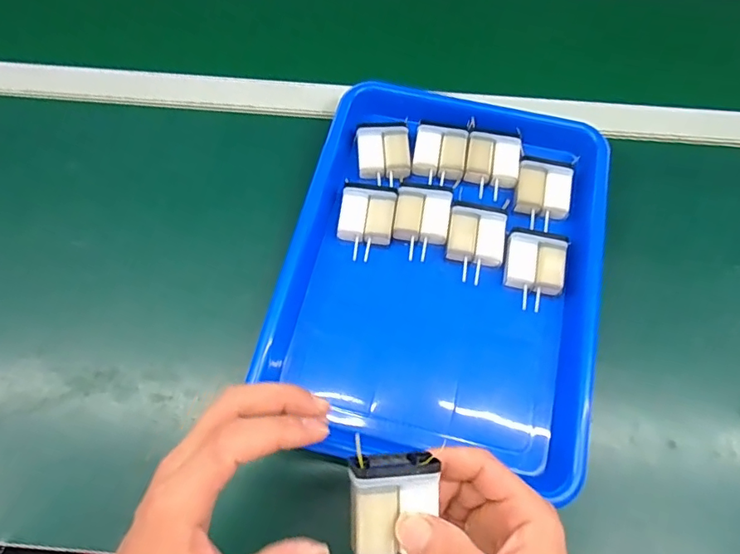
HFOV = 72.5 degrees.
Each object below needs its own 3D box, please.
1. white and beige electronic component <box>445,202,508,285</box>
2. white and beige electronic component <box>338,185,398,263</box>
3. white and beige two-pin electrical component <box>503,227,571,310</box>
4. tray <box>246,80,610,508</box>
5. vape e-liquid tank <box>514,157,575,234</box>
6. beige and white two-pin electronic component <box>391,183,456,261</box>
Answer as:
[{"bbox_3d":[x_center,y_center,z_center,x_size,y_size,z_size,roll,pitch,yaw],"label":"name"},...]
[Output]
[{"bbox_3d":[0.089,-0.029,0.428,0.047,0.014,0.063,10,65,3],"label":"white and beige electronic component"},{"bbox_3d":[-0.003,-0.048,0.432,0.046,0.014,0.062,8,65,3],"label":"white and beige electronic component"},{"bbox_3d":[0.137,-0.008,0.419,0.049,0.013,0.066,12,68,4],"label":"white and beige two-pin electrical component"},{"bbox_3d":[0.061,-0.011,0.429,0.243,0.053,0.314,12,68,4],"label":"tray"},{"bbox_3d":[0.153,-0.072,0.444,0.047,0.018,0.060,12,68,5],"label":"vape e-liquid tank"},{"bbox_3d":[0.045,-0.048,0.433,0.046,0.015,0.063,12,65,4],"label":"beige and white two-pin electronic component"}]

